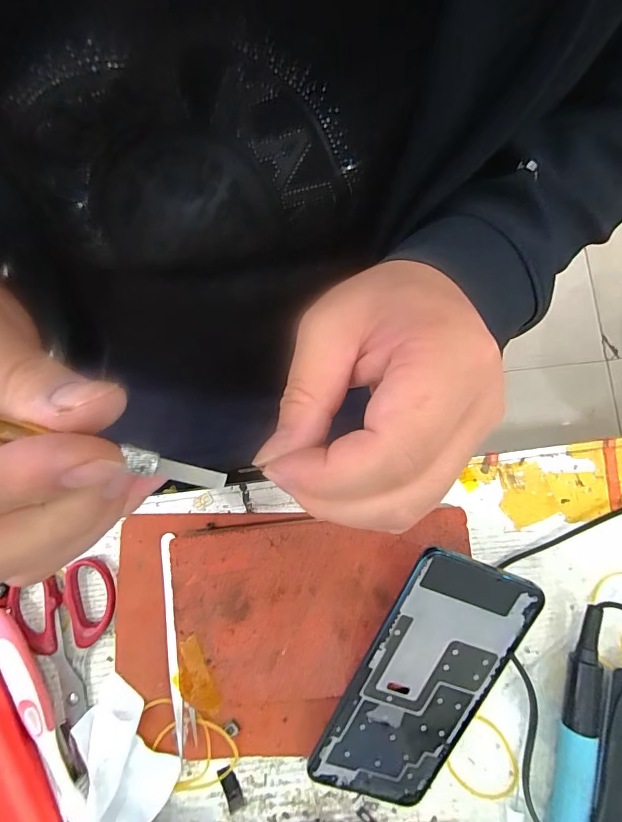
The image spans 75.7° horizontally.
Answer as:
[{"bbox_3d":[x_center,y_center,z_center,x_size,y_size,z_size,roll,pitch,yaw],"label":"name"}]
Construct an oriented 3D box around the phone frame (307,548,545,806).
[{"bbox_3d":[0.062,0.155,0.225,0.073,0.004,0.160,23,101,-8],"label":"phone frame"}]

